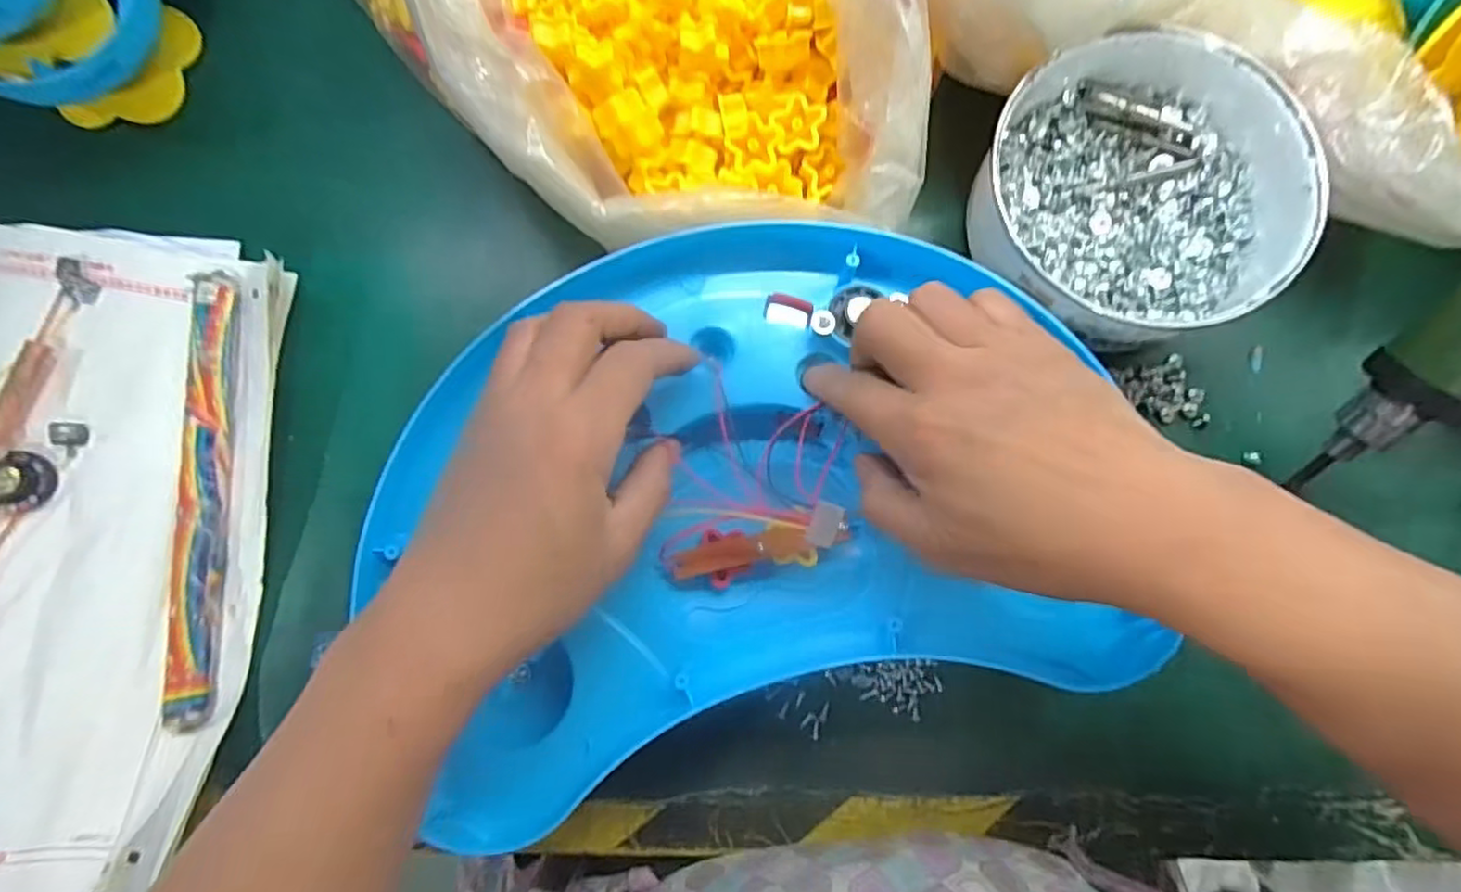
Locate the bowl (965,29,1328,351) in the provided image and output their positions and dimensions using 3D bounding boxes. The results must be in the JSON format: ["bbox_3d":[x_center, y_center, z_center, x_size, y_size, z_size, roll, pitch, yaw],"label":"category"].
[{"bbox_3d":[0.188,-0.120,0.309,0.136,0.058,0.140,0,81,0],"label":"bowl"}]

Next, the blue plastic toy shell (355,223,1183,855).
[{"bbox_3d":[-0.007,0.020,0.282,0.302,0.035,0.225,-15,81,-3],"label":"blue plastic toy shell"}]

